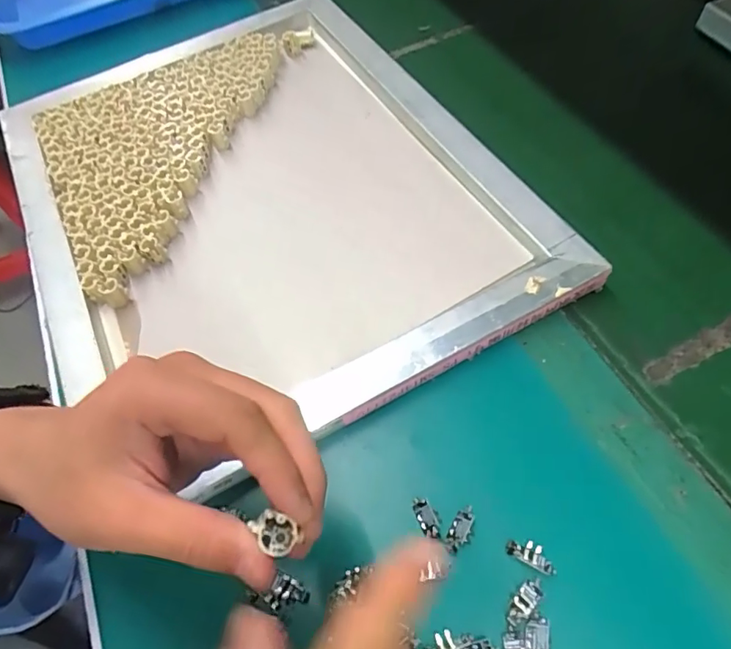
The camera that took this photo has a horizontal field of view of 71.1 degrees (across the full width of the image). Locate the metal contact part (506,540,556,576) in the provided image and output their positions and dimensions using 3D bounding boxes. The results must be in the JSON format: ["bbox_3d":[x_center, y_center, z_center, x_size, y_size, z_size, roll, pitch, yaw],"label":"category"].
[{"bbox_3d":[0.092,0.126,0.279,0.027,0.004,0.012,22,63,17],"label":"metal contact part"}]

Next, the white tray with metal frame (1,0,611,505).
[{"bbox_3d":[-0.094,-0.111,0.439,0.369,0.059,0.445,-27,60,-12],"label":"white tray with metal frame"}]

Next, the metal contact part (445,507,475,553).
[{"bbox_3d":[0.055,0.117,0.292,0.012,0.005,0.026,23,63,17],"label":"metal contact part"}]

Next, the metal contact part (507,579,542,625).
[{"bbox_3d":[0.084,0.146,0.269,0.010,0.004,0.026,37,68,23],"label":"metal contact part"}]

